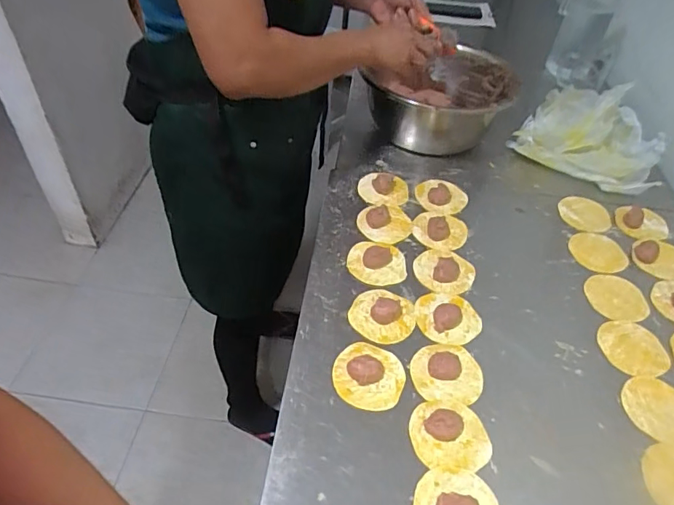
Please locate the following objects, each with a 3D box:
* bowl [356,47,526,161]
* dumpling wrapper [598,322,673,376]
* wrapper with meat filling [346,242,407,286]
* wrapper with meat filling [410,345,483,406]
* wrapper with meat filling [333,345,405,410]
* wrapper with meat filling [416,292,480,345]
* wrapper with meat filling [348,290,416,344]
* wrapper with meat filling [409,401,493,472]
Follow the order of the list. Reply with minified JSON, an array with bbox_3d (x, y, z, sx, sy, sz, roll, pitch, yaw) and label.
[{"bbox_3d":[0.186,-0.281,0.908,0.254,0.136,0.237,16,47,10],"label":"bowl"},{"bbox_3d":[0.378,0.122,0.619,0.085,0.004,0.078,3,46,-3],"label":"dumpling wrapper"},{"bbox_3d":[0.057,0.012,0.689,0.082,0.010,0.076,4,46,-1],"label":"wrapper with meat filling"},{"bbox_3d":[0.132,0.141,0.570,0.085,0.019,0.074,-8,48,-13],"label":"wrapper with meat filling"},{"bbox_3d":[0.037,0.137,0.560,0.080,0.019,0.079,3,46,-3],"label":"wrapper with meat filling"},{"bbox_3d":[0.142,0.079,0.629,0.077,0.015,0.079,3,46,-3],"label":"wrapper with meat filling"},{"bbox_3d":[0.059,0.074,0.616,0.078,0.028,0.075,3,46,-3],"label":"wrapper with meat filling"},{"bbox_3d":[0.121,0.188,0.513,0.083,0.025,0.073,4,46,-2],"label":"wrapper with meat filling"}]

